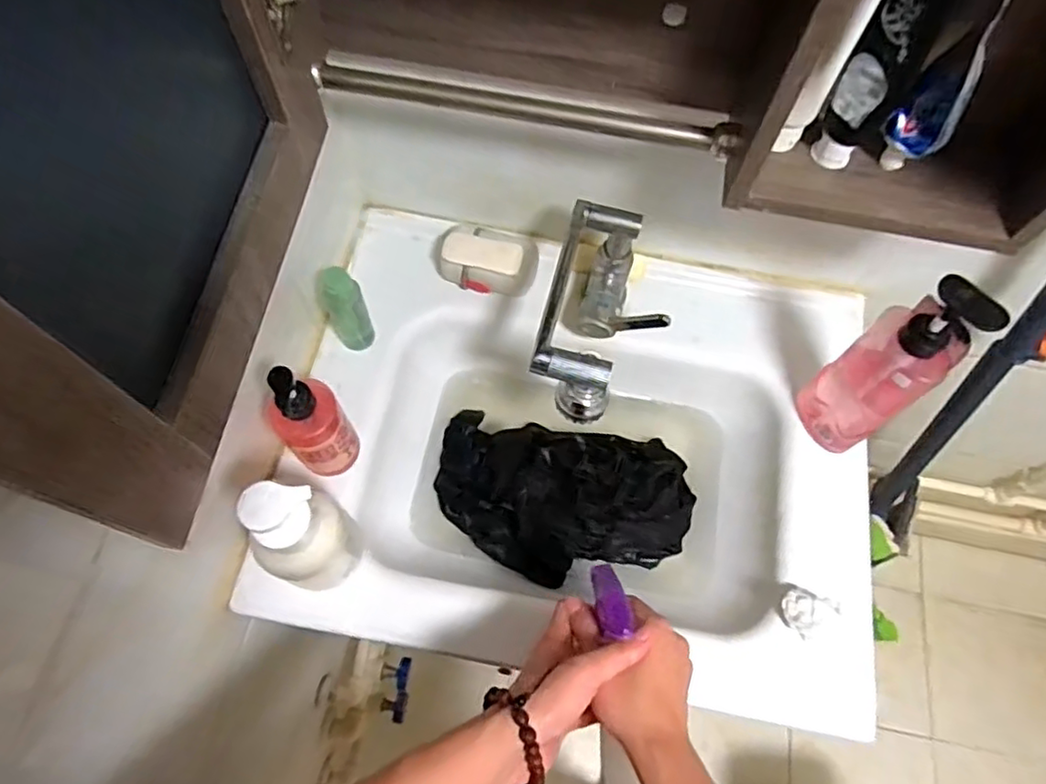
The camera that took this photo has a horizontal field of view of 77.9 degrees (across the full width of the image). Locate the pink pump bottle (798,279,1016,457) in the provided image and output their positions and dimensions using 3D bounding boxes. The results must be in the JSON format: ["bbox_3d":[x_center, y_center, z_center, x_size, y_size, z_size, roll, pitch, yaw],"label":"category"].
[{"bbox_3d":[0.339,-0.022,0.599,0.060,0.240,0.079,-37,73,-17],"label":"pink pump bottle"}]

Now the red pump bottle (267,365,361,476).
[{"bbox_3d":[-0.192,0.031,0.595,0.061,0.168,0.047,-32,72,-15],"label":"red pump bottle"}]

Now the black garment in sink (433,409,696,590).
[{"bbox_3d":[0.047,0.121,0.737,0.298,0.067,0.190,9,66,1],"label":"black garment in sink"}]

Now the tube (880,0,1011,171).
[{"bbox_3d":[0.292,-0.205,0.451,0.043,0.138,0.041,38,70,13],"label":"tube"}]

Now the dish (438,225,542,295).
[{"bbox_3d":[-0.040,-0.160,0.746,0.116,0.047,0.077,17,67,5],"label":"dish"}]

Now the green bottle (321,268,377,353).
[{"bbox_3d":[-0.184,-0.085,0.683,0.041,0.116,0.030,-23,69,-12],"label":"green bottle"}]

